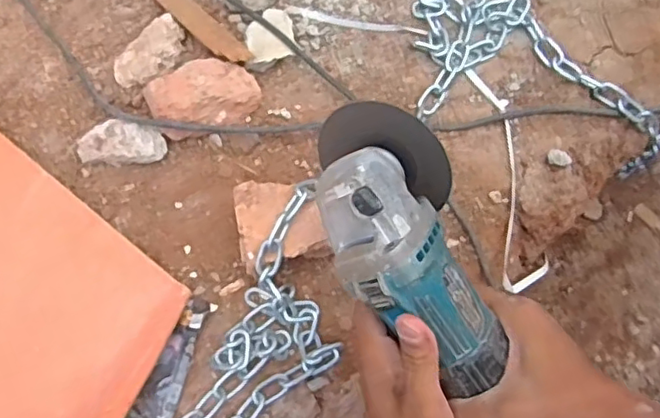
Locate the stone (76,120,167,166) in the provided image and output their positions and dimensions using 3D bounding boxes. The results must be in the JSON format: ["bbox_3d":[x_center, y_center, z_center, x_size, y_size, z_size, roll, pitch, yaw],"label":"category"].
[{"bbox_3d":[-0.214,-0.066,0.640,0.094,0.041,0.039,7,78,2],"label":"stone"}]

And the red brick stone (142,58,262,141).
[{"bbox_3d":[-0.130,-0.116,0.638,0.106,0.061,0.073,-33,80,-6],"label":"red brick stone"}]

